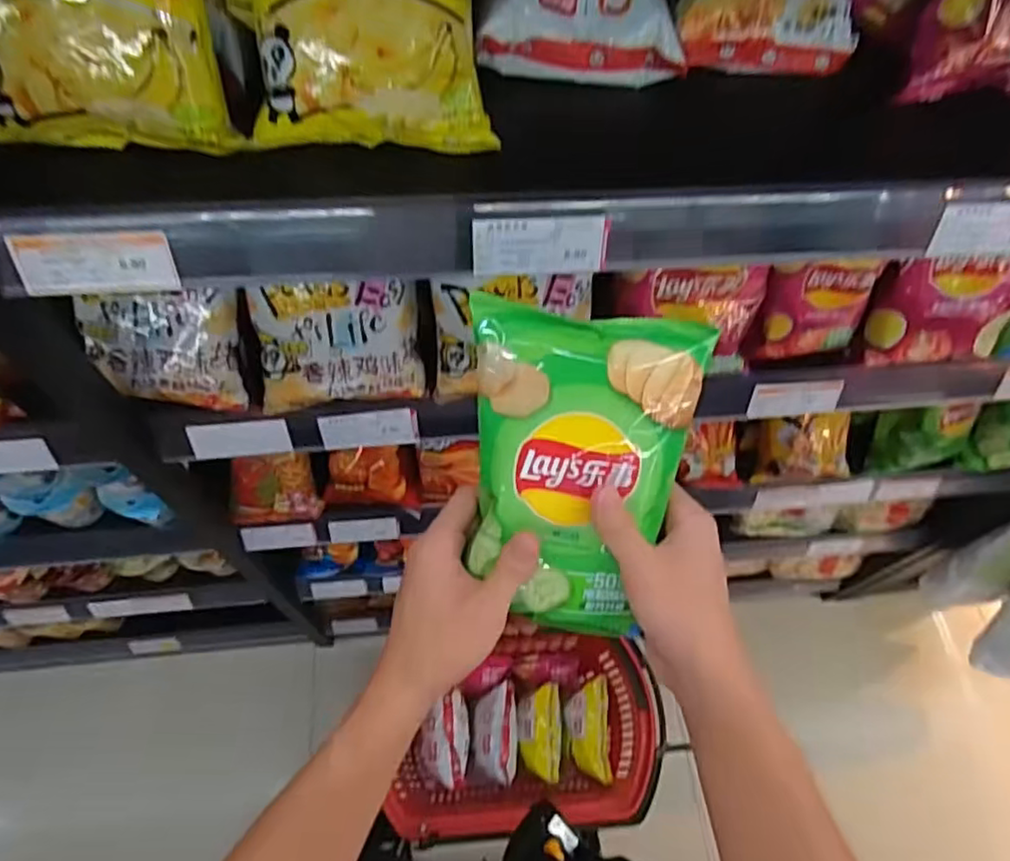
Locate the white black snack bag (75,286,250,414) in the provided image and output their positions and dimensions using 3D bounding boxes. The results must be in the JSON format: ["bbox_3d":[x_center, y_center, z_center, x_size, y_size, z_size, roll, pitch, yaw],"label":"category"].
[{"bbox_3d":[-0.310,-0.079,0.591,0.132,0.050,0.110,3,105,-8],"label":"white black snack bag"}]

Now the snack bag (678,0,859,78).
[{"bbox_3d":[0.200,-0.321,0.493,0.136,0.068,0.052,-3,62,-5],"label":"snack bag"}]

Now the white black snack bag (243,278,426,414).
[{"bbox_3d":[-0.153,-0.083,0.590,0.145,0.122,0.055,-5,32,-5],"label":"white black snack bag"}]

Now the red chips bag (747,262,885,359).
[{"bbox_3d":[0.298,-0.123,0.621,0.105,0.104,0.045,0,42,1],"label":"red chips bag"}]

